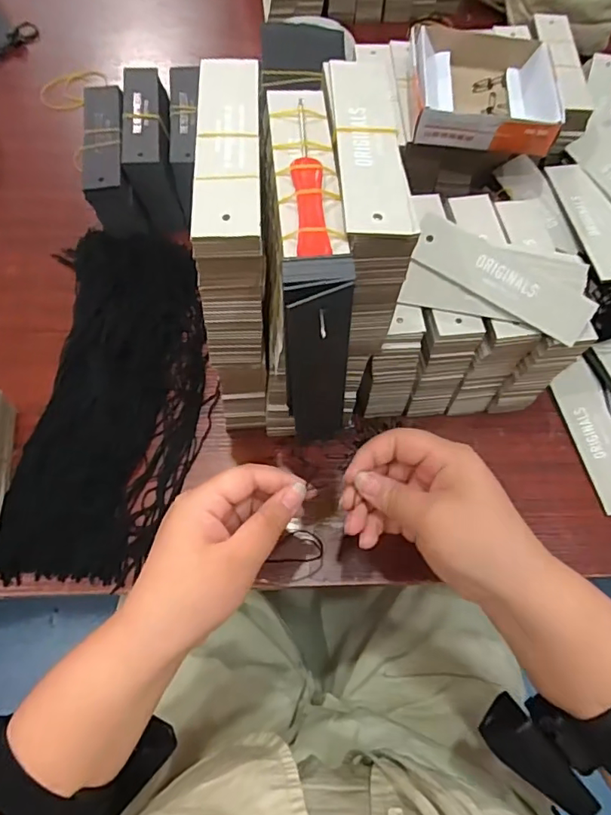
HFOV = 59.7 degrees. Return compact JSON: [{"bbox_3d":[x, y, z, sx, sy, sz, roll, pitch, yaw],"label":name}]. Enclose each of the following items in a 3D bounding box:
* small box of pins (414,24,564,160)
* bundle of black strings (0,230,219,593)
[{"bbox_3d":[0.142,-0.265,0.433,0.115,0.035,0.131,6,65,1],"label":"small box of pins"},{"bbox_3d":[-0.146,-0.013,0.423,0.130,0.031,0.282,4,65,0],"label":"bundle of black strings"}]

